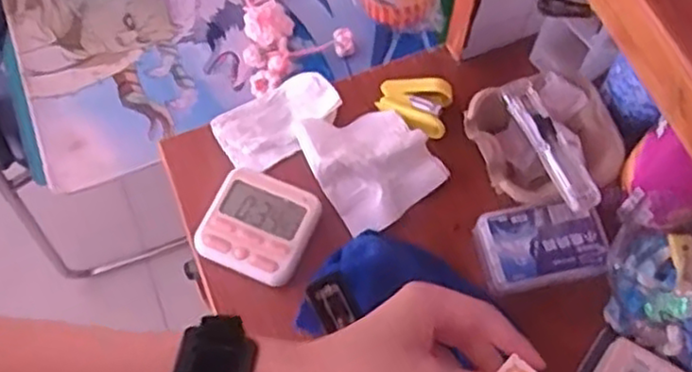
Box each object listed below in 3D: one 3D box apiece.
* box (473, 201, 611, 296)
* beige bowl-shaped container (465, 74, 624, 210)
[{"bbox_3d":[0.147,0.044,0.525,0.089,0.023,0.058,-7,66,-4],"label":"box"},{"bbox_3d":[0.155,-0.032,0.561,0.108,0.050,0.097,-18,68,-8],"label":"beige bowl-shaped container"}]

